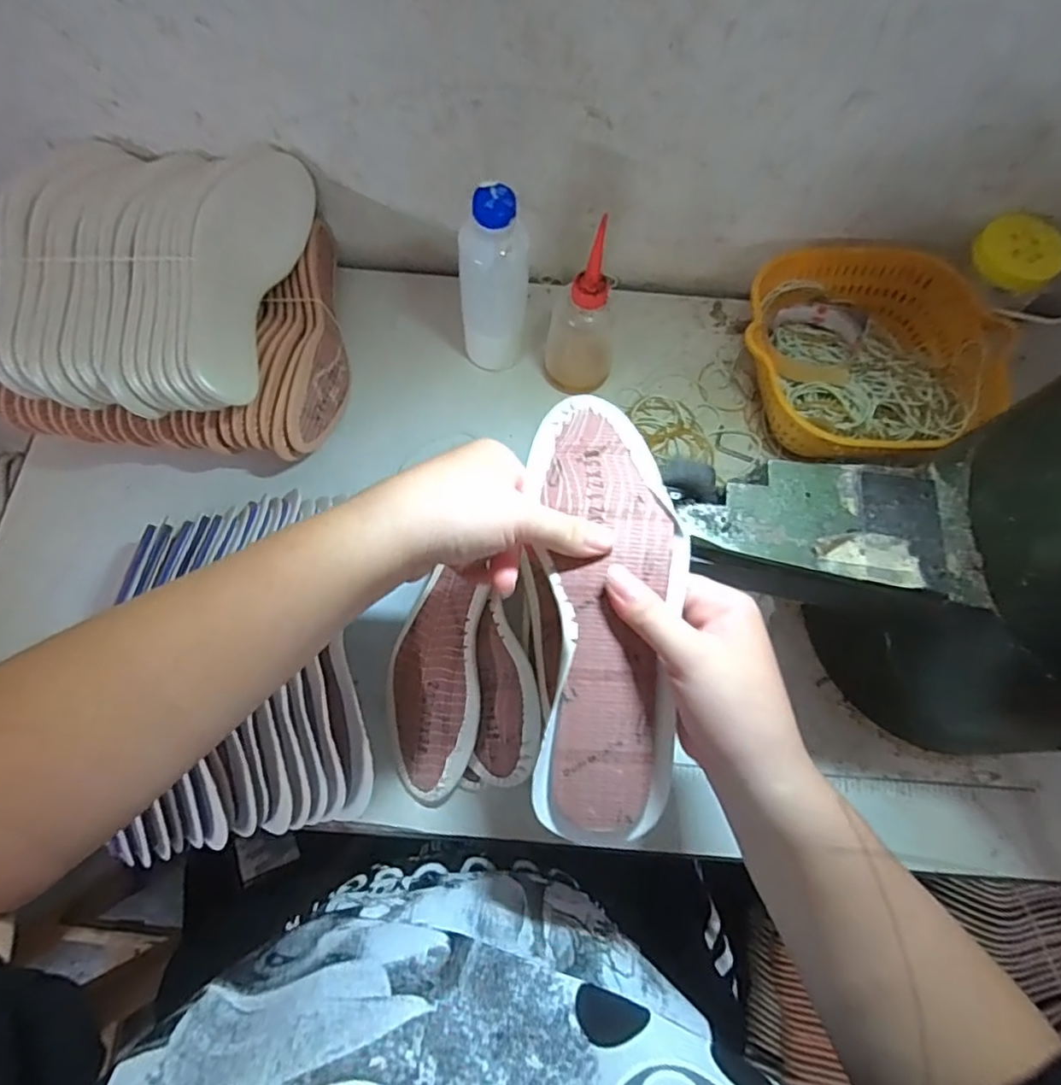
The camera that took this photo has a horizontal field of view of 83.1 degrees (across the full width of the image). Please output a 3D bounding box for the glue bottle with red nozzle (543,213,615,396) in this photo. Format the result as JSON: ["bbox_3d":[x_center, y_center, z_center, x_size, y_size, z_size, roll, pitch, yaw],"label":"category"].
[{"bbox_3d":[0.049,-0.199,0.523,0.063,0.152,0.060,14,70,3],"label":"glue bottle with red nozzle"}]

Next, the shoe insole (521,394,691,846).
[{"bbox_3d":[0.041,0.038,0.333,0.083,0.025,0.242,1,83,-2],"label":"shoe insole"}]

